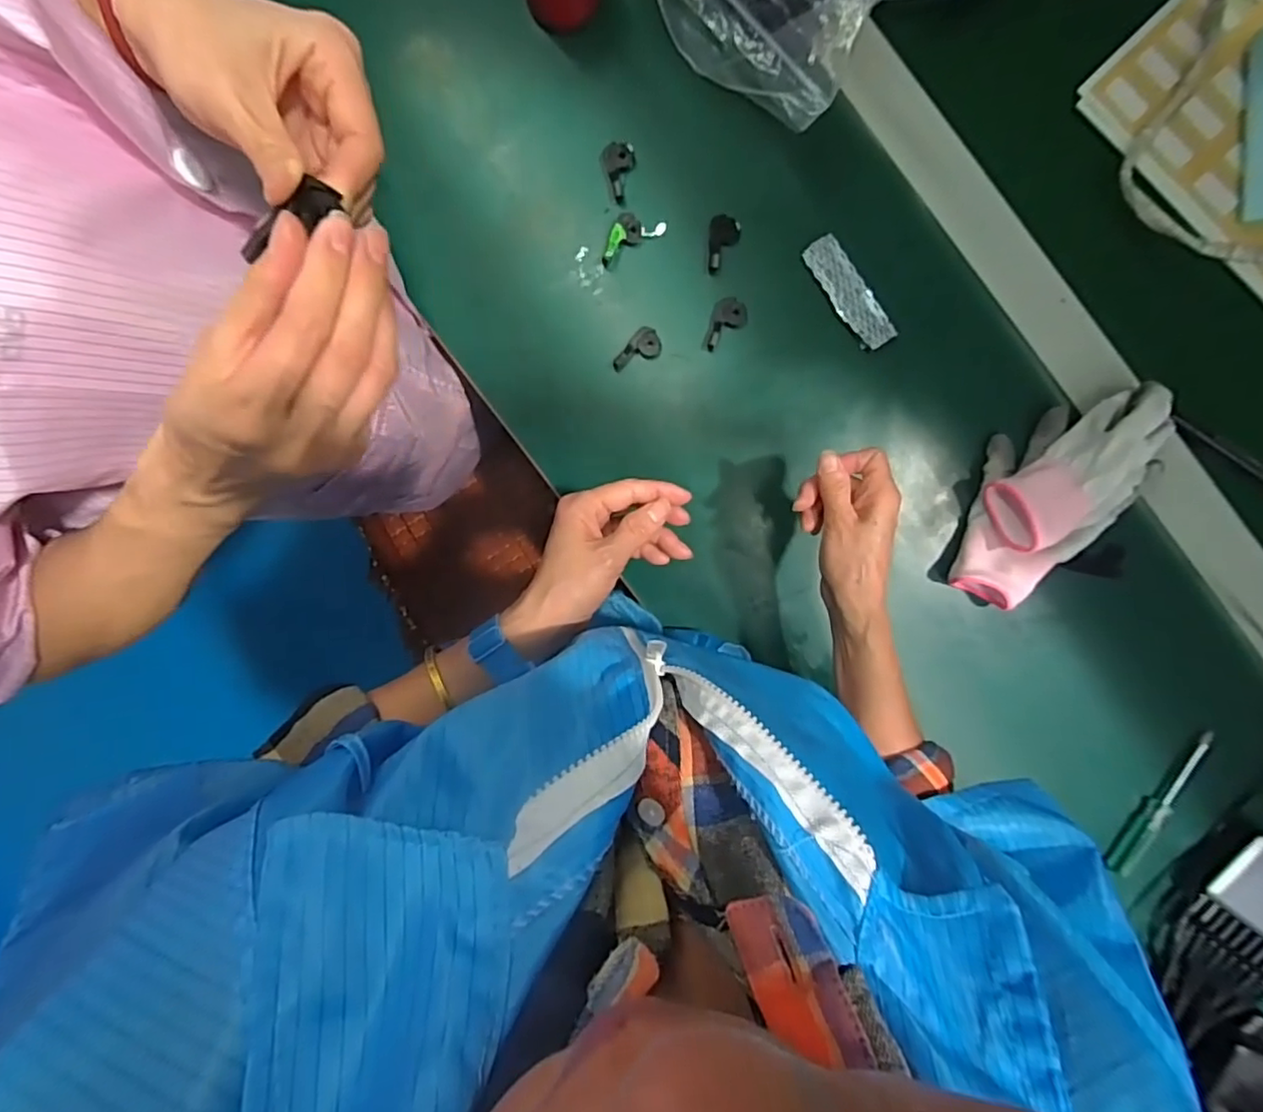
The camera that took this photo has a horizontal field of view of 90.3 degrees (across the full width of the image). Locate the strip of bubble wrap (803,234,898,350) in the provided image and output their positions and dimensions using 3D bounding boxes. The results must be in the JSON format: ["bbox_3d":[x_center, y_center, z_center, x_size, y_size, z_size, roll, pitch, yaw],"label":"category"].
[{"bbox_3d":[0.183,-0.220,0.527,0.028,0.007,0.101,-34,92,9],"label":"strip of bubble wrap"}]

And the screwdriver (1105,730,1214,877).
[{"bbox_3d":[0.464,0.217,0.554,0.019,0.016,0.144,27,99,3],"label":"screwdriver"}]

